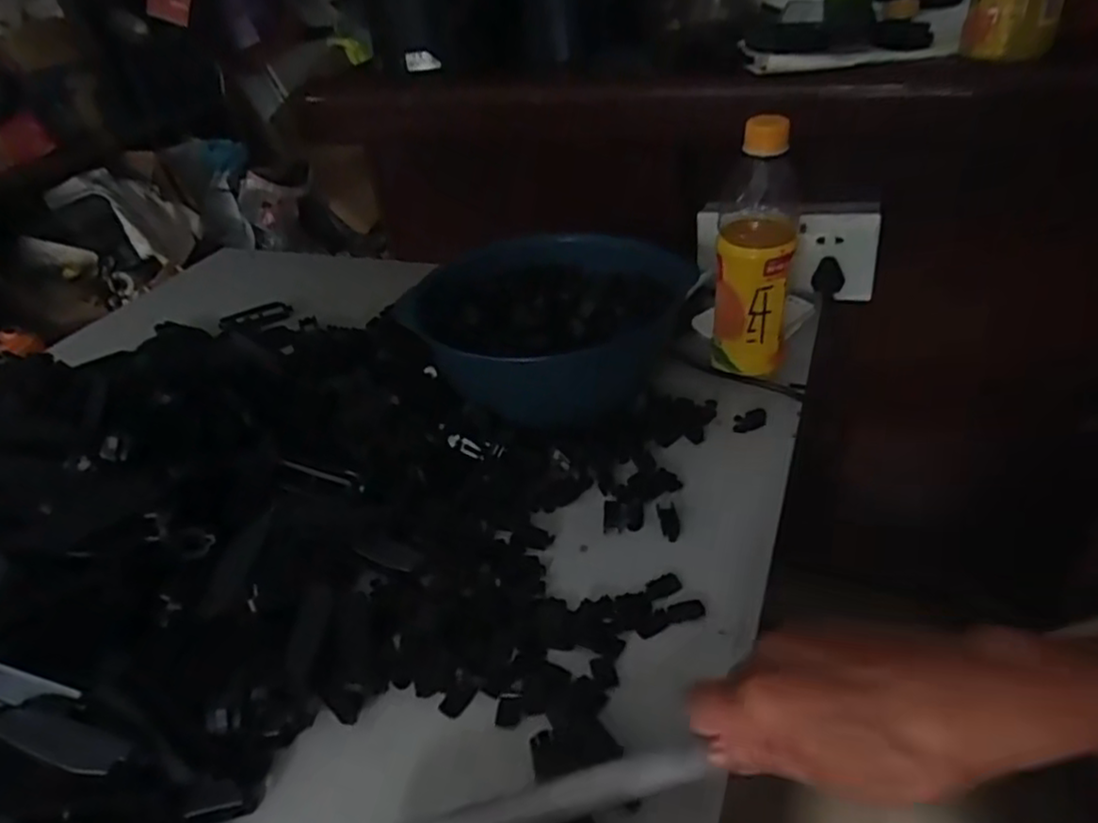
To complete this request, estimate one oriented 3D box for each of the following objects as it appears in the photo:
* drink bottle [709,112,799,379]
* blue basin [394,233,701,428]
[{"bbox_3d":[0.160,-0.121,0.556,0.054,0.202,0.059,4,38,12],"label":"drink bottle"},{"bbox_3d":[0.000,-0.070,0.597,0.176,0.091,0.219,9,38,22],"label":"blue basin"}]

